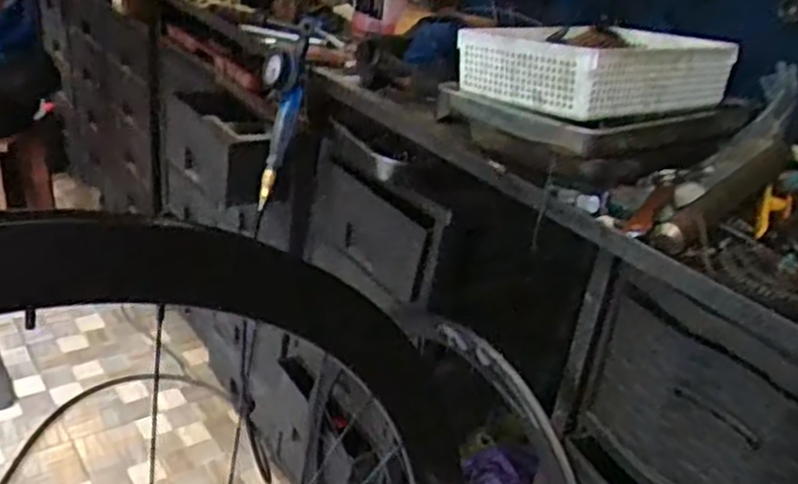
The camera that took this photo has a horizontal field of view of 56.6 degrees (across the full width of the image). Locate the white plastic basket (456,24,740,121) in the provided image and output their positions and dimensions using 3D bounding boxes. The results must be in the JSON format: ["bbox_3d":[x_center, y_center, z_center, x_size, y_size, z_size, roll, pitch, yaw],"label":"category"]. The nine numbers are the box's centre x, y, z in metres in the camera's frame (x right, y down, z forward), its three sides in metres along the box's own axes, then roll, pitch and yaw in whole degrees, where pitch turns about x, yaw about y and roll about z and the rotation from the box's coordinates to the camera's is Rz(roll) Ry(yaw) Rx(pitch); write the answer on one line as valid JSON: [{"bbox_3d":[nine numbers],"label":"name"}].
[{"bbox_3d":[0.277,-0.257,1.057,0.344,0.091,0.276,-17,36,-40],"label":"white plastic basket"}]

